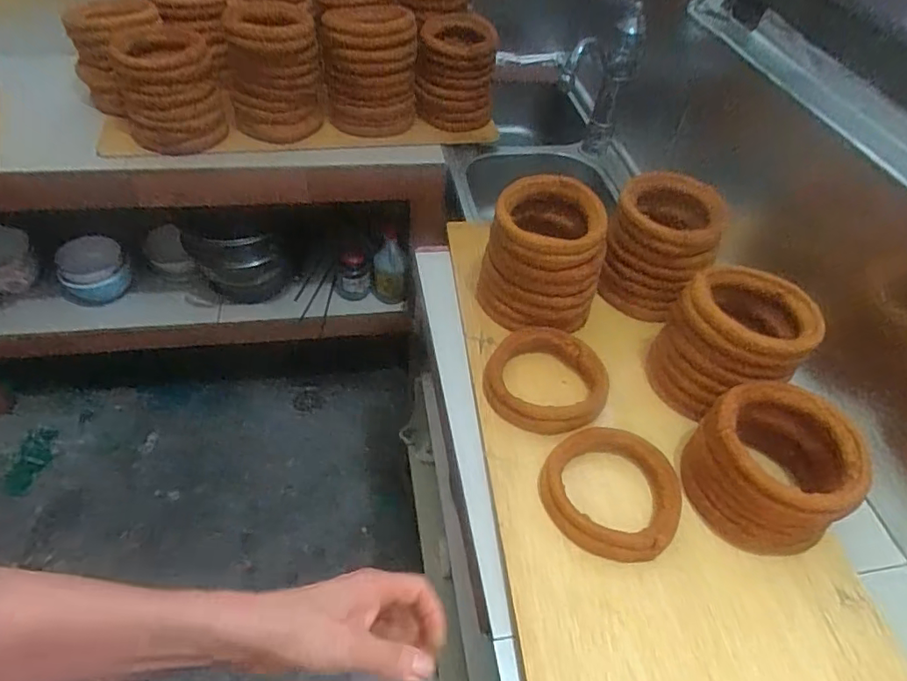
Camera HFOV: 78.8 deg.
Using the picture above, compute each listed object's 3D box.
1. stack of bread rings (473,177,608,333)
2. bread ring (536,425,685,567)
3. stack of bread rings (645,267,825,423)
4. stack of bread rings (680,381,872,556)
[{"bbox_3d":[0.134,-0.129,0.817,0.167,0.145,0.196,10,49,2],"label":"stack of bread rings"},{"bbox_3d":[0.186,0.174,0.649,0.153,0.042,0.149,3,49,-4],"label":"bread ring"},{"bbox_3d":[0.360,0.015,0.731,0.181,0.160,0.158,-27,57,-26],"label":"stack of bread rings"},{"bbox_3d":[0.368,0.150,0.644,0.167,0.116,0.173,-22,55,-23],"label":"stack of bread rings"}]

